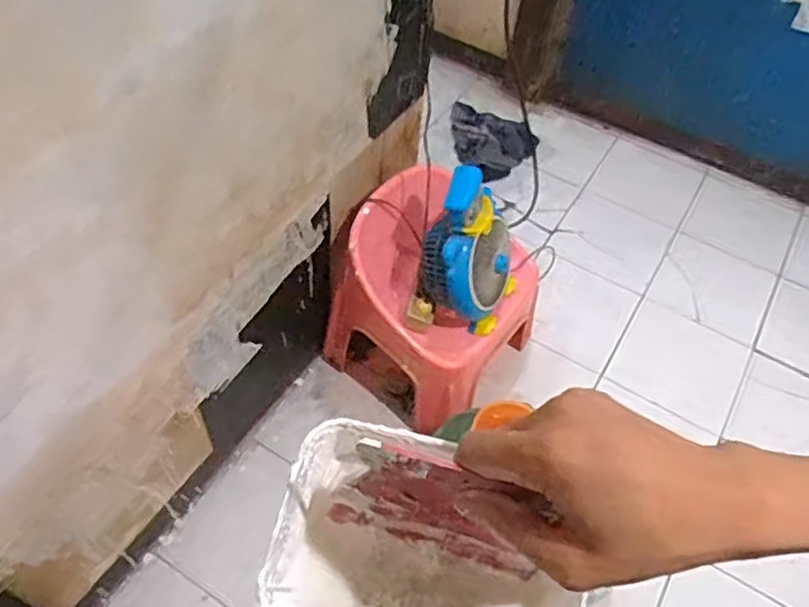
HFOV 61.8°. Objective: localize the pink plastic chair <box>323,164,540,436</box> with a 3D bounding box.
[{"bbox_3d":[0.041,-0.003,1.423,0.373,0.413,0.338,31,59,16],"label":"pink plastic chair"}]

